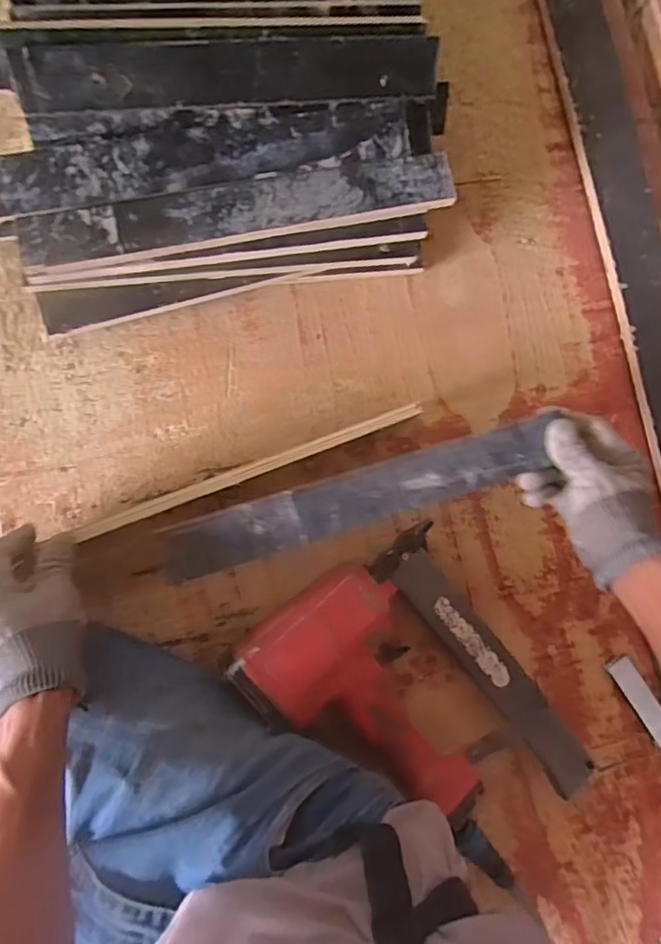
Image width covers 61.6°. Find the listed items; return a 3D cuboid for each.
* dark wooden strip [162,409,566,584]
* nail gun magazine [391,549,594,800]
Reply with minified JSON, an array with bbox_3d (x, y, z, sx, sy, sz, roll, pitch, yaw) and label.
[{"bbox_3d":[0.026,0.023,0.479,0.334,0.012,0.048,-17,87,-5],"label":"dark wooden strip"},{"bbox_3d":[0.160,0.194,0.537,0.046,0.016,0.278,-38,91,-12],"label":"nail gun magazine"}]

